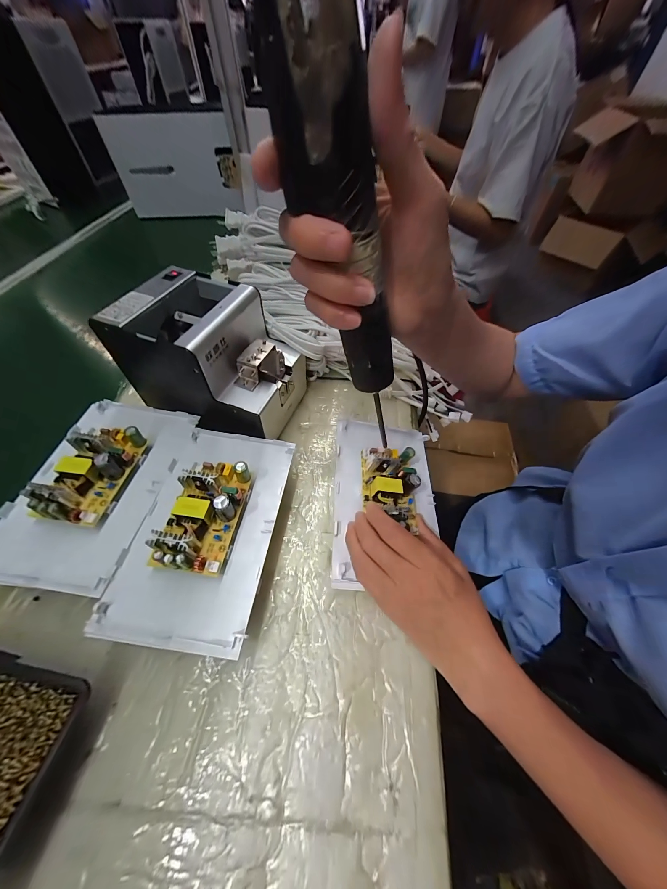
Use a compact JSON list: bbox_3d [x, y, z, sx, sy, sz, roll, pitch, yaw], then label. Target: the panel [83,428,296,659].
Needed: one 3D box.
[{"bbox_3d":[-0.116,0.071,0.275,0.118,0.009,0.199,7,55,3],"label":"panel"}]

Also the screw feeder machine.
[{"bbox_3d":[-0.137,-0.101,0.359,0.172,0.143,0.138,19,56,11],"label":"screw feeder machine"}]

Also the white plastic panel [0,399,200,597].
[{"bbox_3d":[-0.232,0.033,0.289,0.122,0.011,0.200,8,55,4],"label":"white plastic panel"}]

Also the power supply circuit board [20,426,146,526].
[{"bbox_3d":[-0.234,0.025,0.279,0.055,0.036,0.101,6,55,4],"label":"power supply circuit board"}]

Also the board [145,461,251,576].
[{"bbox_3d":[-0.116,0.061,0.261,0.058,0.037,0.098,7,55,4],"label":"board"}]

